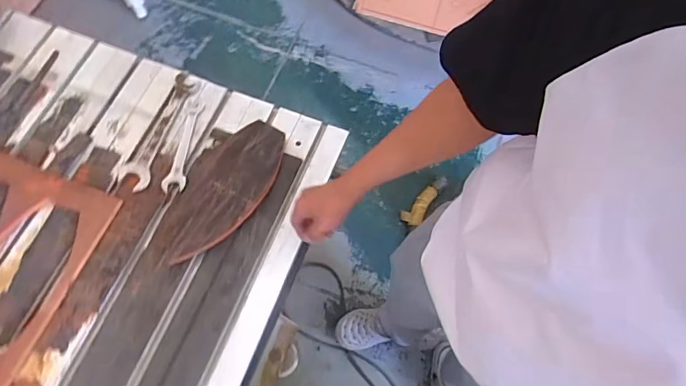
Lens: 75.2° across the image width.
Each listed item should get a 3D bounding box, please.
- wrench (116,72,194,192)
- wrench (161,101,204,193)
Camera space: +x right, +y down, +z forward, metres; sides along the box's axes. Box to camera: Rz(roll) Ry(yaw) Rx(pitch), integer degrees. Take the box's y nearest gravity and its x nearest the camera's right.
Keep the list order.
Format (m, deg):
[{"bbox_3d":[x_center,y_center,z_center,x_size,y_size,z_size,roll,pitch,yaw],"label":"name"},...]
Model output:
[{"bbox_3d":[-0.345,-0.118,0.831,0.058,0.014,0.243,15,69,4],"label":"wrench"},{"bbox_3d":[-0.293,-0.089,0.820,0.048,0.016,0.187,4,69,-1],"label":"wrench"}]

